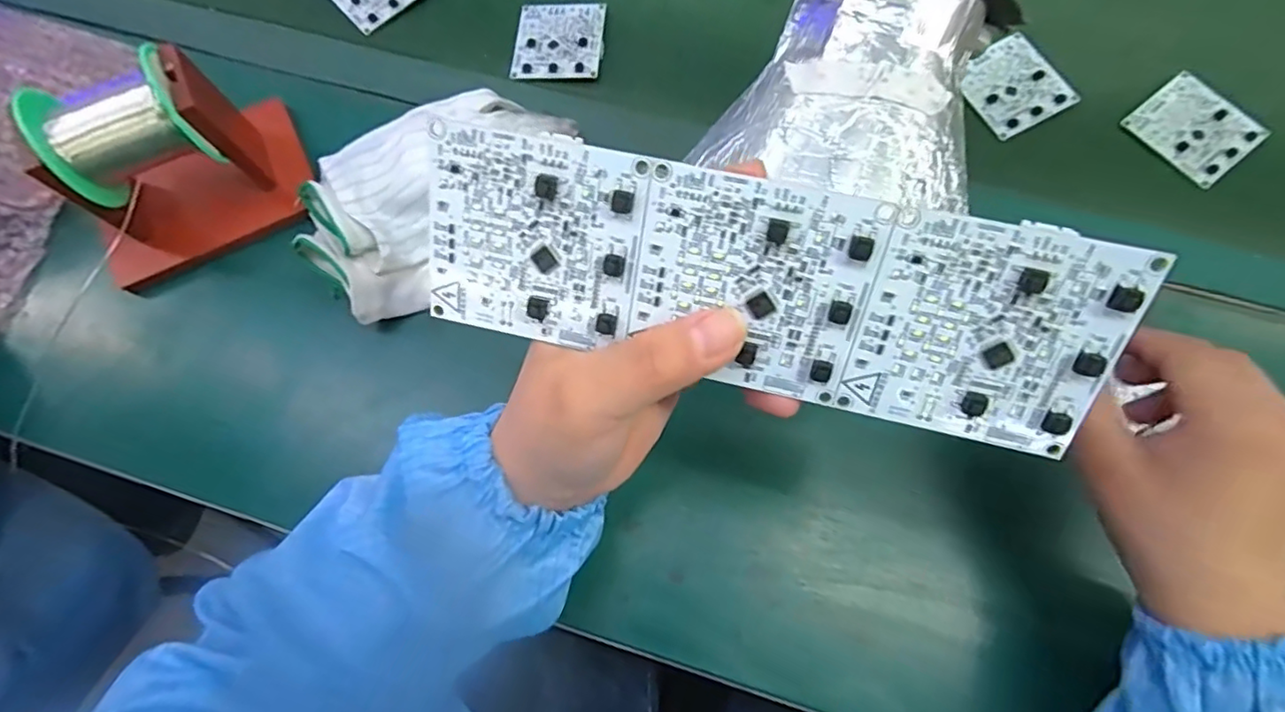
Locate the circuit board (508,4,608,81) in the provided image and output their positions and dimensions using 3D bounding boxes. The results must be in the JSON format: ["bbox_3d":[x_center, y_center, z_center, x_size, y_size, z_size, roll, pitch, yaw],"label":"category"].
[{"bbox_3d":[-0.064,-0.241,0.457,0.067,0.008,0.073,3,70,2],"label":"circuit board"}]

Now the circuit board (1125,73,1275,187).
[{"bbox_3d":[0.393,-0.162,0.423,0.066,0.004,0.073,-35,73,-5],"label":"circuit board"}]

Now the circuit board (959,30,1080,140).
[{"bbox_3d":[0.272,-0.199,0.438,0.067,0.004,0.071,-26,73,-3],"label":"circuit board"}]

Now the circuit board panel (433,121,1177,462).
[{"bbox_3d":[0.033,-0.020,0.182,0.204,0.065,0.004,13,27,7],"label":"circuit board panel"}]

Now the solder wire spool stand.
[{"bbox_3d":[-0.291,-0.123,0.368,0.135,0.096,0.096,-27,72,-9],"label":"solder wire spool stand"}]

